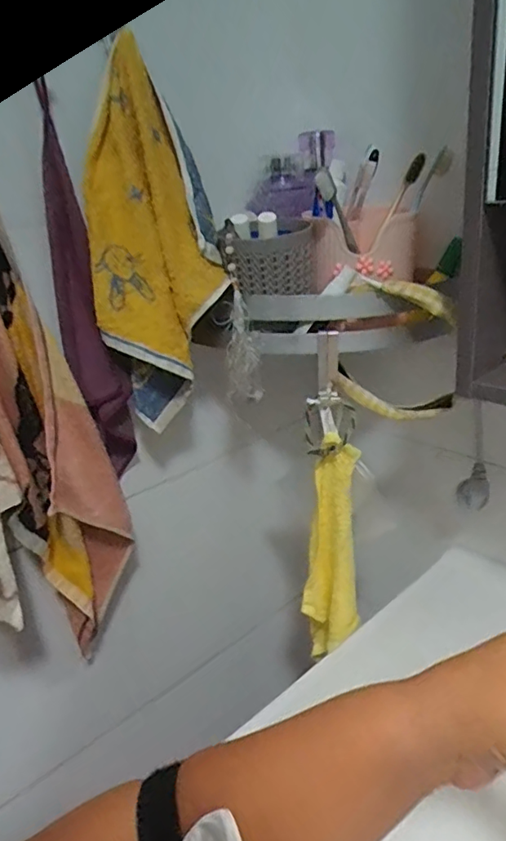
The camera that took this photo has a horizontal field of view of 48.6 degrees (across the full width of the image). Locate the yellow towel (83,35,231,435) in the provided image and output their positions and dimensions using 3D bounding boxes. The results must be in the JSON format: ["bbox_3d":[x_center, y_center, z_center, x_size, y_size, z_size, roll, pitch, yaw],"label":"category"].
[{"bbox_3d":[-0.089,-0.147,0.505,0.118,0.300,0.057,-12,23,-12],"label":"yellow towel"}]

